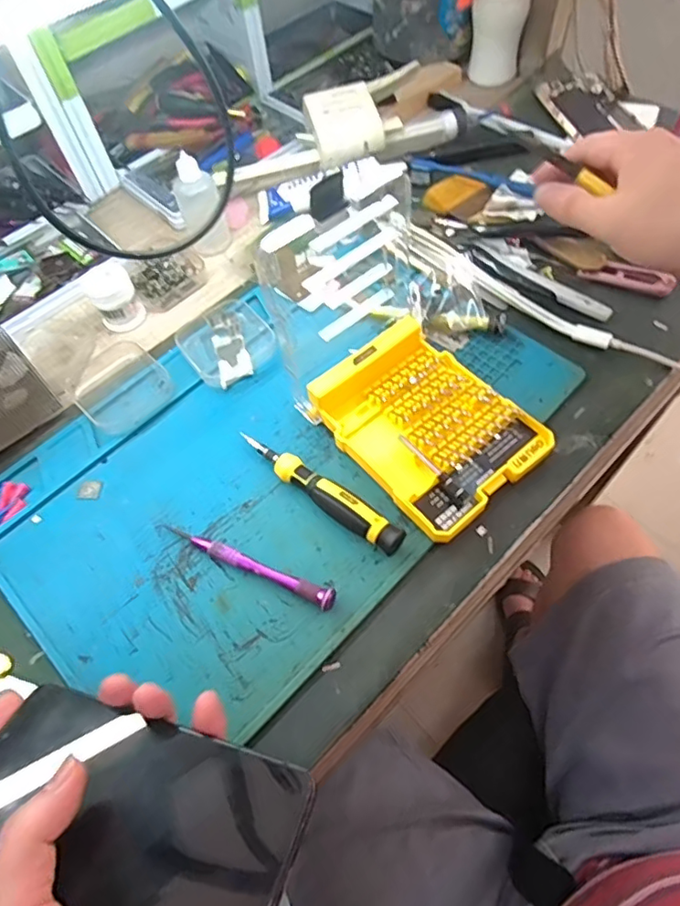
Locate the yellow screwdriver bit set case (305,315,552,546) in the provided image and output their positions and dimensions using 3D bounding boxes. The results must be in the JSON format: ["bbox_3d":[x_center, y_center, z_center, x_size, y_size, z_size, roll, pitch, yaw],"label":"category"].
[{"bbox_3d":[0.056,-0.020,0.372,0.103,0.030,0.133,-38,65,-17],"label":"yellow screwdriver bit set case"}]

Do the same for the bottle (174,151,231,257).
[{"bbox_3d":[-0.118,-0.212,0.478,0.035,0.078,0.032,-19,61,-7],"label":"bottle"}]

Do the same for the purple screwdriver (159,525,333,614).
[{"bbox_3d":[-0.057,0.066,0.342,0.119,0.011,0.013,22,64,16],"label":"purple screwdriver"}]

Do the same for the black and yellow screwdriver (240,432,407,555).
[{"bbox_3d":[-0.013,0.022,0.359,0.127,0.019,0.019,37,69,22],"label":"black and yellow screwdriver"}]

